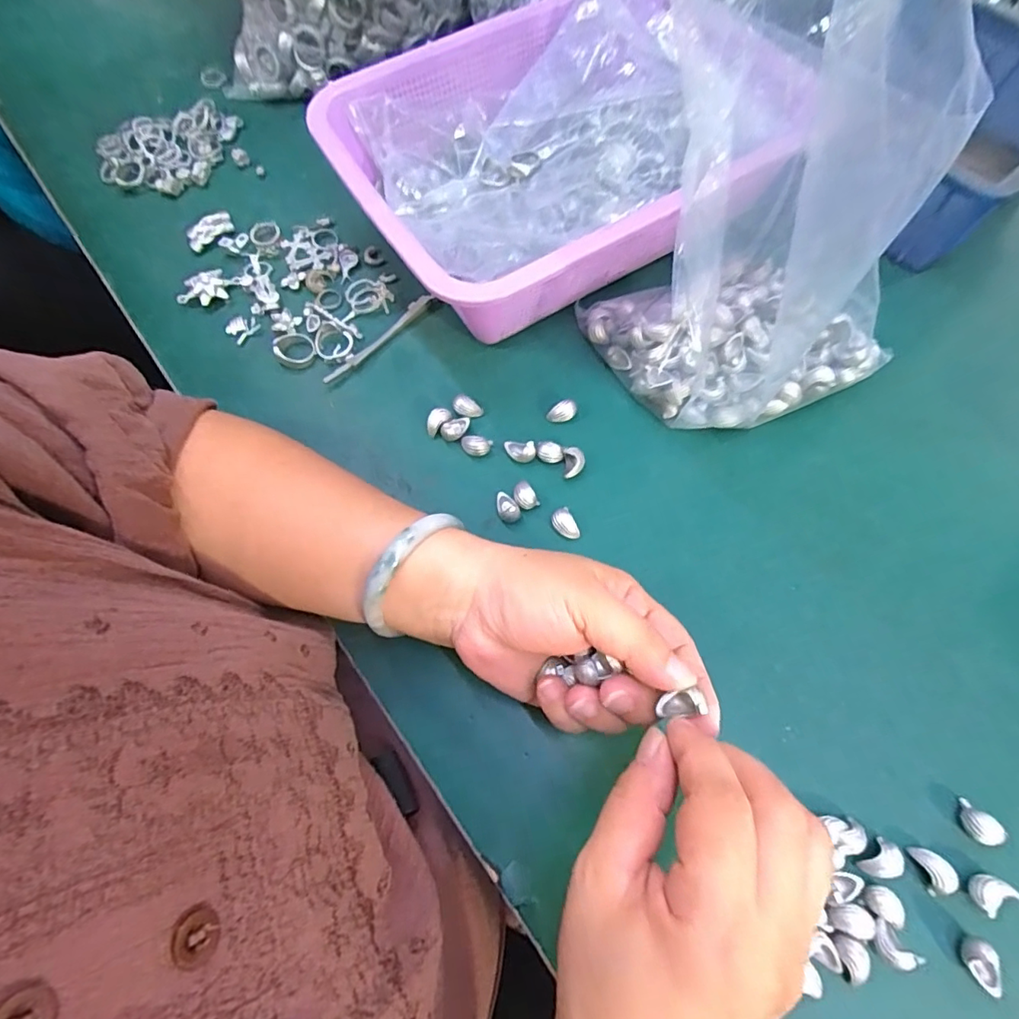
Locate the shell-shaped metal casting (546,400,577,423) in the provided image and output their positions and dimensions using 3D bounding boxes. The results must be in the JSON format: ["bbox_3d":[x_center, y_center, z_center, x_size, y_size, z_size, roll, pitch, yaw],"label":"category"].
[{"bbox_3d":[0.034,-0.064,0.346,0.020,0.011,0.011,-15,68,-4],"label":"shell-shaped metal casting"}]

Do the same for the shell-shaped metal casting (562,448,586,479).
[{"bbox_3d":[0.040,-0.028,0.332,0.013,0.010,0.018,-4,67,0],"label":"shell-shaped metal casting"}]

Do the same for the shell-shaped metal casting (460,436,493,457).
[{"bbox_3d":[-0.022,-0.041,0.339,0.019,0.008,0.011,11,68,6],"label":"shell-shaped metal casting"}]

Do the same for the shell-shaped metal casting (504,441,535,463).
[{"bbox_3d":[0.006,-0.037,0.334,0.021,0.013,0.010,20,69,10],"label":"shell-shaped metal casting"}]

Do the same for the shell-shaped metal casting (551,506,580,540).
[{"bbox_3d":[0.033,0.009,0.316,0.012,0.010,0.019,-27,69,-9],"label":"shell-shaped metal casting"}]

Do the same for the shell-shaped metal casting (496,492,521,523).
[{"bbox_3d":[-0.001,-0.002,0.320,0.013,0.005,0.020,-14,68,-4],"label":"shell-shaped metal casting"}]

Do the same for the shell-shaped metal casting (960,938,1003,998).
[{"bbox_3d":[0.205,0.197,0.230,0.010,0.012,0.019,-25,69,-9],"label":"shell-shaped metal casting"}]

